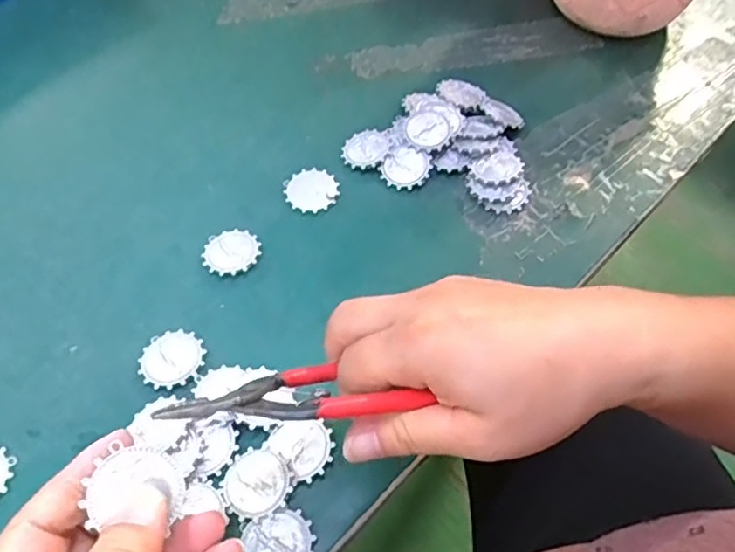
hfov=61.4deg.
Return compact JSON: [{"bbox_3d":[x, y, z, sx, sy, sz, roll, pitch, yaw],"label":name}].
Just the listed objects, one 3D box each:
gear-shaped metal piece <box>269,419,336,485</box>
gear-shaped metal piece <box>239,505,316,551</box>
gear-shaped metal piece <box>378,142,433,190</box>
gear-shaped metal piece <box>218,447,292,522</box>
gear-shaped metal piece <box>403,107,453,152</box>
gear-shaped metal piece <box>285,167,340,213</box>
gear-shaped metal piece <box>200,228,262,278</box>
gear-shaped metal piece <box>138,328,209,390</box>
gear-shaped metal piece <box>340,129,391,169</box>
[{"bbox_3d":[-0.030,0.083,0.302,0.026,0.004,0.029,-32,63,-22],"label":"gear-shaped metal piece"},{"bbox_3d":[-0.040,0.121,0.276,0.030,0.004,0.030,-14,58,-11],"label":"gear-shaped metal piece"},{"bbox_3d":[0.025,-0.071,0.406,0.030,0.004,0.032,-2,71,7],"label":"gear-shaped metal piece"},{"bbox_3d":[-0.053,0.097,0.292,0.031,0.005,0.030,-20,59,-15],"label":"gear-shaped metal piece"},{"bbox_3d":[0.040,-0.099,0.414,0.034,0.005,0.033,-3,68,6],"label":"gear-shaped metal piece"},{"bbox_3d":[-0.036,-0.055,0.399,0.033,0.004,0.033,1,56,-2],"label":"gear-shaped metal piece"},{"bbox_3d":[-0.081,-0.015,0.367,0.033,0.006,0.032,1,56,-2],"label":"gear-shaped metal piece"},{"bbox_3d":[-0.104,0.044,0.329,0.034,0.005,0.033,1,56,-2],"label":"gear-shaped metal piece"},{"bbox_3d":[-0.001,-0.086,0.416,0.031,0.008,0.033,4,56,0],"label":"gear-shaped metal piece"}]

